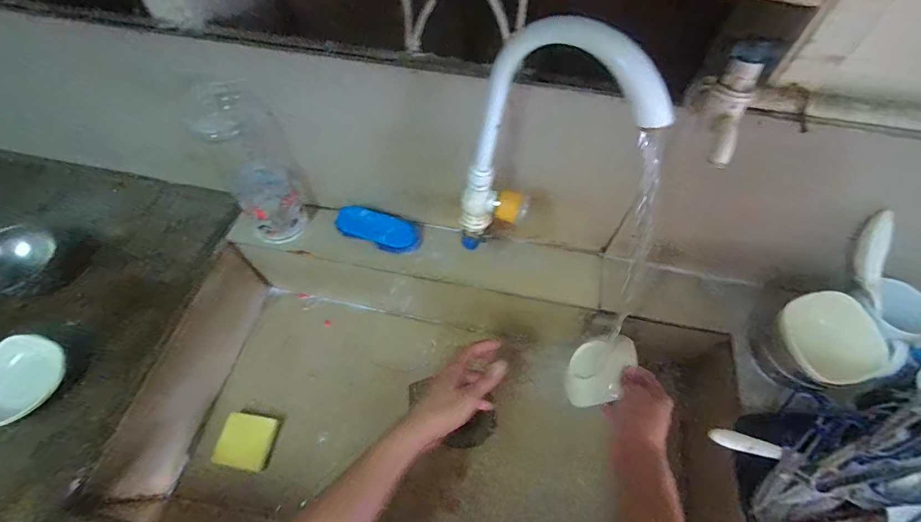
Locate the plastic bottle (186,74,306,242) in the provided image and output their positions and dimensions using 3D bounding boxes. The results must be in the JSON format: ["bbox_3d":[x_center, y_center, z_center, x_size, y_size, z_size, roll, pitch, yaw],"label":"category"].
[{"bbox_3d":[-0.286,-0.128,0.601,0.101,0.234,0.068,-27,63,-17],"label":"plastic bottle"}]

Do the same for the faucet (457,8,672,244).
[{"bbox_3d":[0.080,-0.090,0.413,0.164,0.270,0.038,27,61,14],"label":"faucet"}]

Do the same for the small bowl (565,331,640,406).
[{"bbox_3d":[0.196,0.155,0.586,0.045,0.098,0.089,24,57,-40],"label":"small bowl"}]

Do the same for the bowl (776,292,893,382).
[{"bbox_3d":[0.462,0.096,0.523,0.112,0.051,0.112,0,92,5],"label":"bowl"}]

